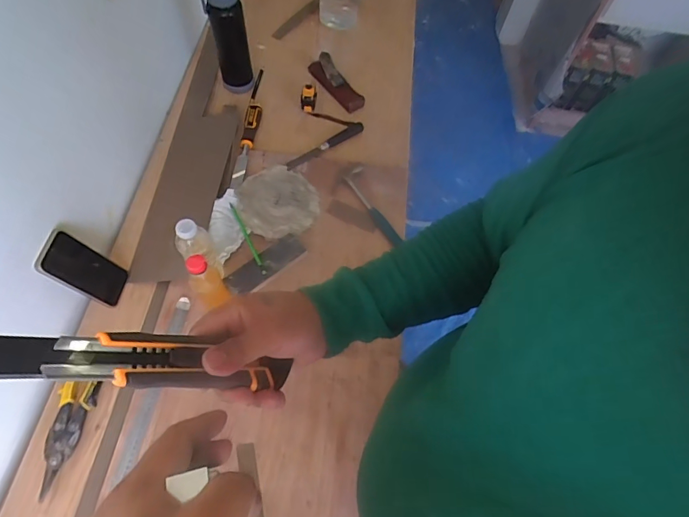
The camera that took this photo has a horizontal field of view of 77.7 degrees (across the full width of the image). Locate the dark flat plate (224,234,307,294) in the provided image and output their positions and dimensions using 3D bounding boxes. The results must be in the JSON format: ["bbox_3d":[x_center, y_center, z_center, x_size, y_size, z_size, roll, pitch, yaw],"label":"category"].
[{"bbox_3d":[-0.152,0.012,0.855,0.169,0.018,0.057,-39,71,-21],"label":"dark flat plate"}]

